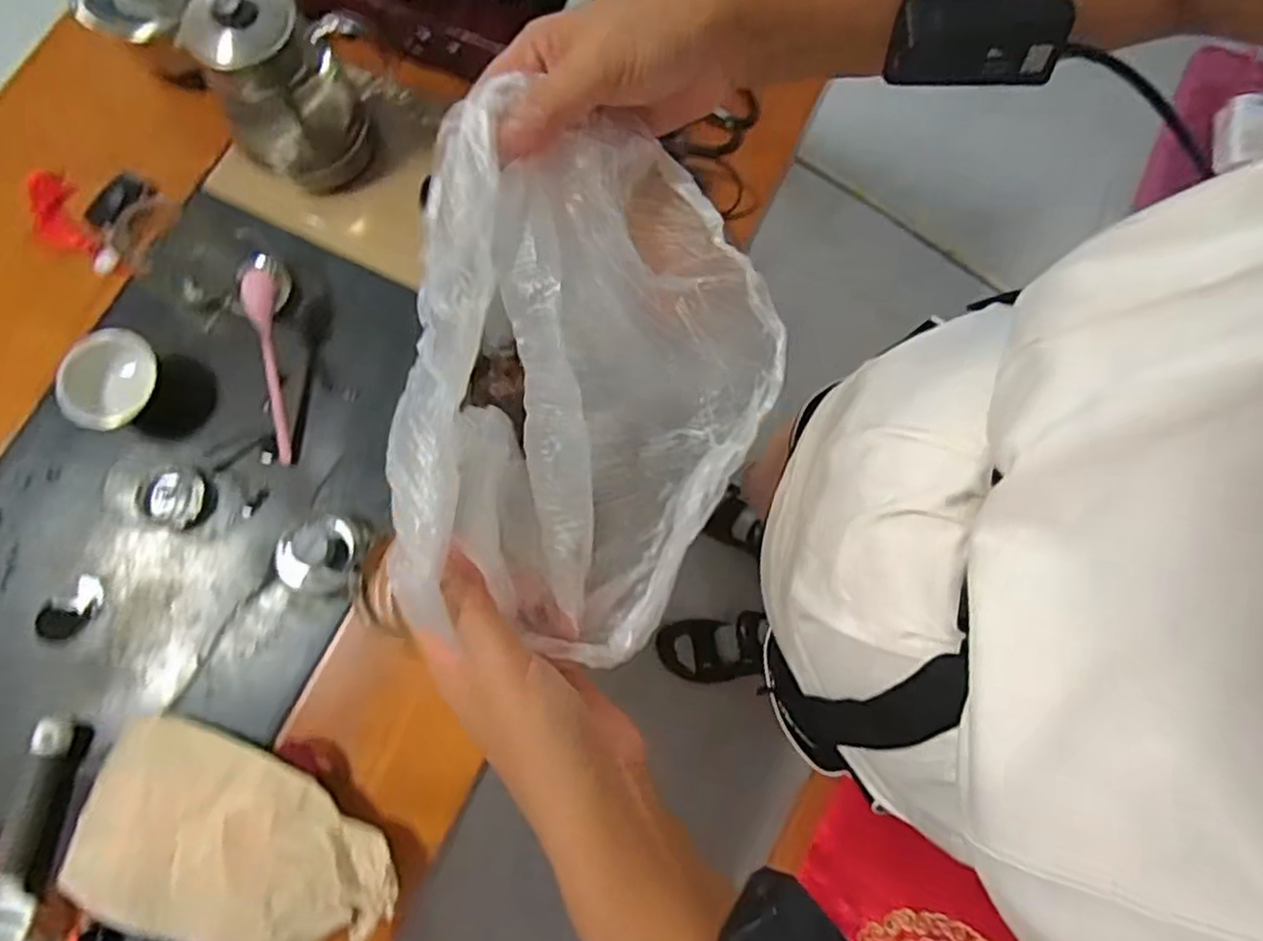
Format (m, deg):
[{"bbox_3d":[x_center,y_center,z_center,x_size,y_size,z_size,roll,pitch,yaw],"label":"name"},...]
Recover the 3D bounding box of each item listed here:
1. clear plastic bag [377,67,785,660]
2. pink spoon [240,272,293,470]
[{"bbox_3d":[-0.015,-0.039,0.325,0.156,0.102,0.232,3,76,0],"label":"clear plastic bag"},{"bbox_3d":[-0.343,-0.099,0.664,0.028,0.019,0.182,-8,92,-2],"label":"pink spoon"}]

